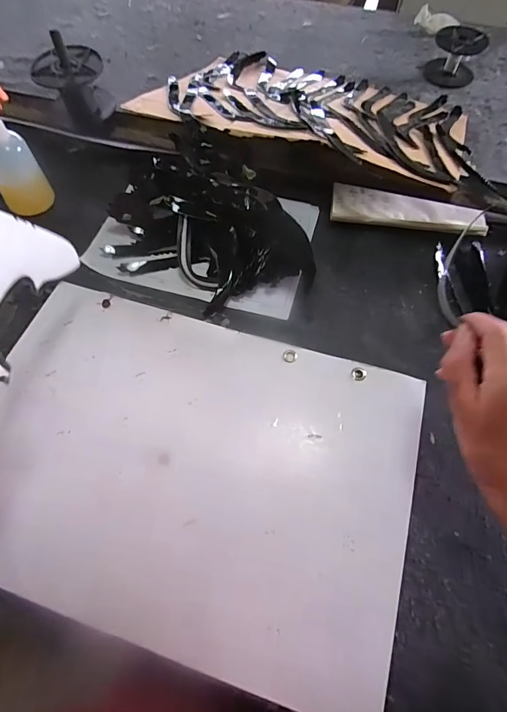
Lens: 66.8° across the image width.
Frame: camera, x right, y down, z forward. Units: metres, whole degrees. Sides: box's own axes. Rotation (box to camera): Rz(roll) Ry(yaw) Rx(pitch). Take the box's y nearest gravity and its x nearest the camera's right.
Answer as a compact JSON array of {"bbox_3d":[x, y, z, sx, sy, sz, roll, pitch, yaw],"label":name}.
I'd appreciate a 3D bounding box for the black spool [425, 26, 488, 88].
[{"bbox_3d":[0.377,-0.566,0.720,0.094,0.061,0.092,16,62,8],"label":"black spool"}]

